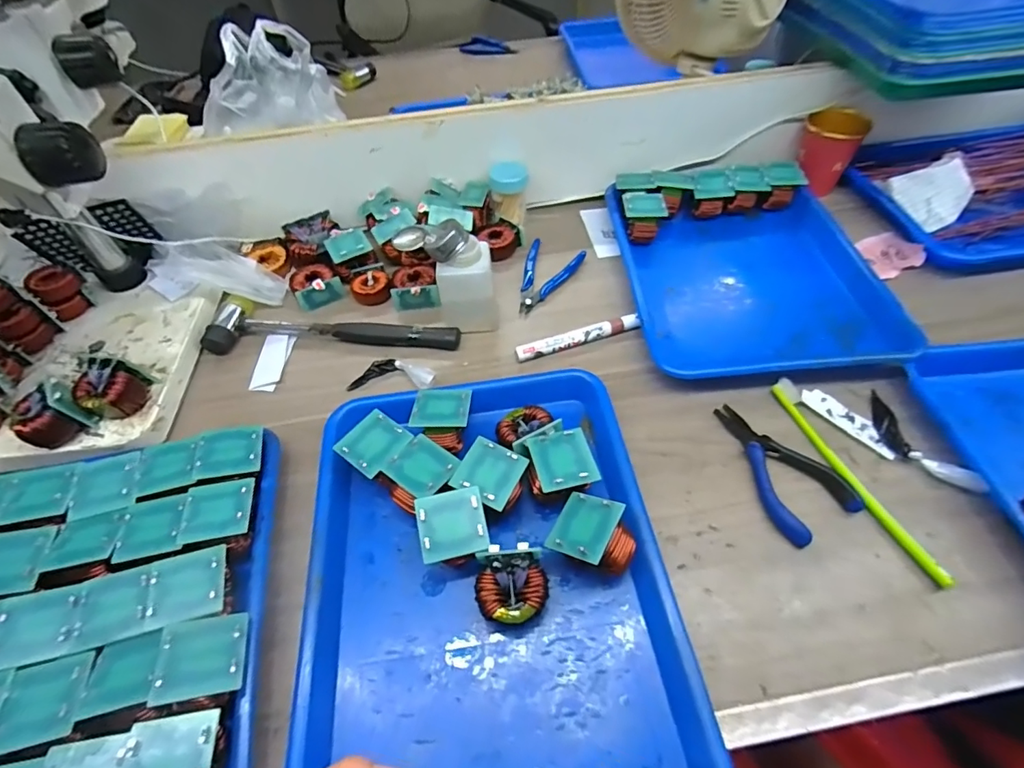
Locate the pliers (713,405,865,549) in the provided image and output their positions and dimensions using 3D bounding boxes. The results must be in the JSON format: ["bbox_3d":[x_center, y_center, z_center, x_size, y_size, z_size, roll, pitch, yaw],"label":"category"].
[{"bbox_3d":[0.216,0.064,0.401,0.065,0.014,0.123,-20,54,-12],"label":"pliers"}]

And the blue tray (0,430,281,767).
[{"bbox_3d":[-0.283,0.186,0.309,0.248,0.053,0.310,-13,53,-7],"label":"blue tray"}]

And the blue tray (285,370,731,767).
[{"bbox_3d":[-0.020,0.128,0.354,0.241,0.056,0.303,-7,52,-2],"label":"blue tray"}]

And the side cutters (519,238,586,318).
[{"bbox_3d":[0.033,-0.123,0.565,0.064,0.017,0.116,20,56,18],"label":"side cutters"}]

